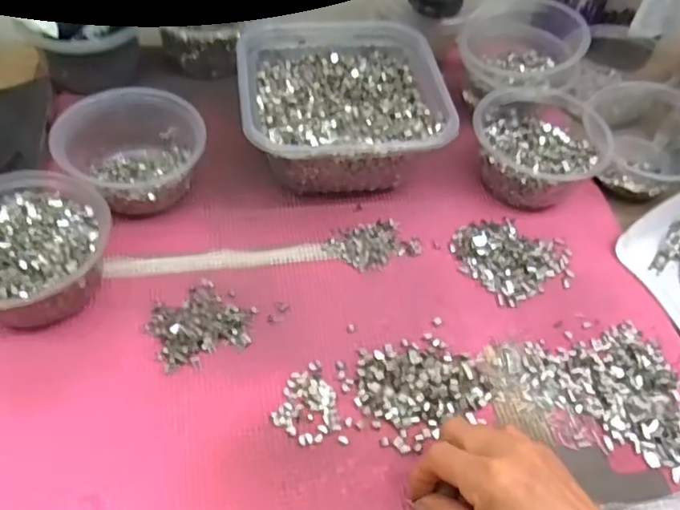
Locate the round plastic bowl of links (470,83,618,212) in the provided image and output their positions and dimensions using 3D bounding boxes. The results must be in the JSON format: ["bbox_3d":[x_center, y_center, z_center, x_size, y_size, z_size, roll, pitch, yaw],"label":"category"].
[{"bbox_3d":[0.176,-0.097,0.541,0.114,0.058,0.118,2,53,-3],"label":"round plastic bowl of links"}]

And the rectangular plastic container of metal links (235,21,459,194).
[{"bbox_3d":[-0.002,-0.134,0.545,0.170,0.074,0.174,-6,54,-9],"label":"rectangular plastic container of metal links"}]

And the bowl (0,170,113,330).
[{"bbox_3d":[-0.222,-0.003,0.435,0.114,0.063,0.120,2,53,-3],"label":"bowl"}]

